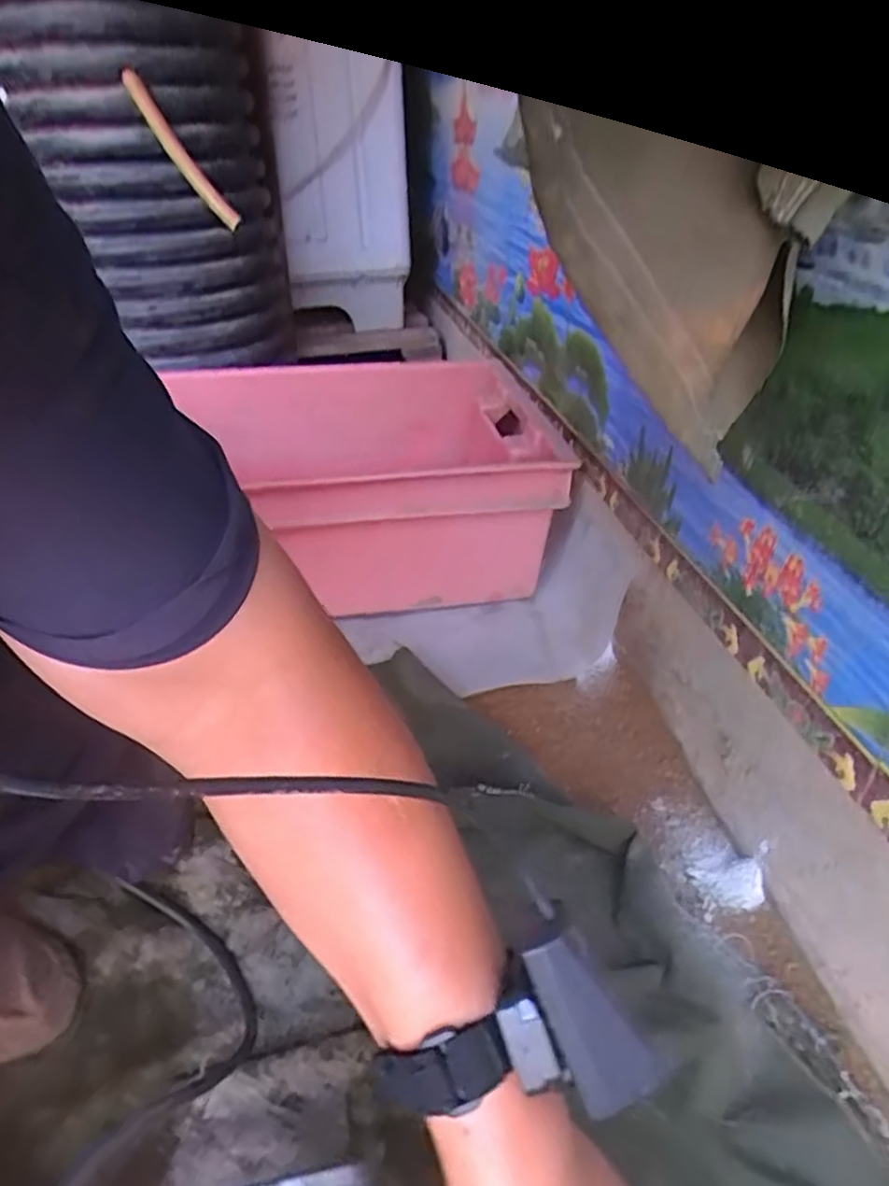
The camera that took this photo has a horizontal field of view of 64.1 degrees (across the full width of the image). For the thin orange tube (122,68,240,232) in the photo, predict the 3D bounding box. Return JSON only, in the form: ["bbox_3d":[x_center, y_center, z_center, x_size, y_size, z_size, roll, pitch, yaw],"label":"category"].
[{"bbox_3d":[-0.341,-0.566,0.908,0.227,0.031,0.020,54,48,-3],"label":"thin orange tube"}]

